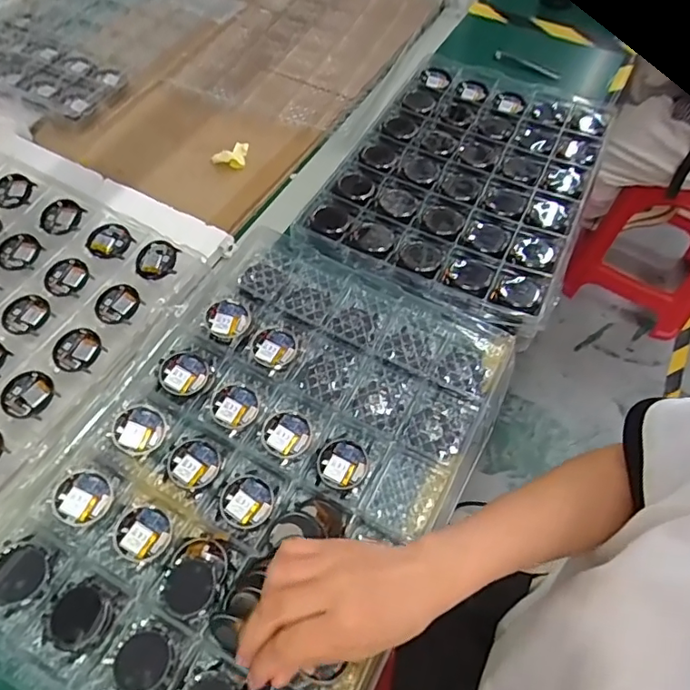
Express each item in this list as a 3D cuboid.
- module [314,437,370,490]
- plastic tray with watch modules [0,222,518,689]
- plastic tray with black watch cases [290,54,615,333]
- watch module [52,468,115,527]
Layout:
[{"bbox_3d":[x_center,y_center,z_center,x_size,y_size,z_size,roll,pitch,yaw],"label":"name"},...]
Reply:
[{"bbox_3d":[-0.002,0.103,0.478,0.045,0.008,0.045,19,58,9],"label":"module"},{"bbox_3d":[-0.068,0.096,0.473,0.305,0.032,0.446,25,59,12],"label":"plastic tray with watch modules"},{"bbox_3d":[0.162,-0.227,0.706,0.293,0.029,0.441,24,59,12],"label":"plastic tray with black watch cases"},{"bbox_3d":[-0.215,0.126,0.446,0.044,0.010,0.043,26,60,-5],"label":"watch module"}]

